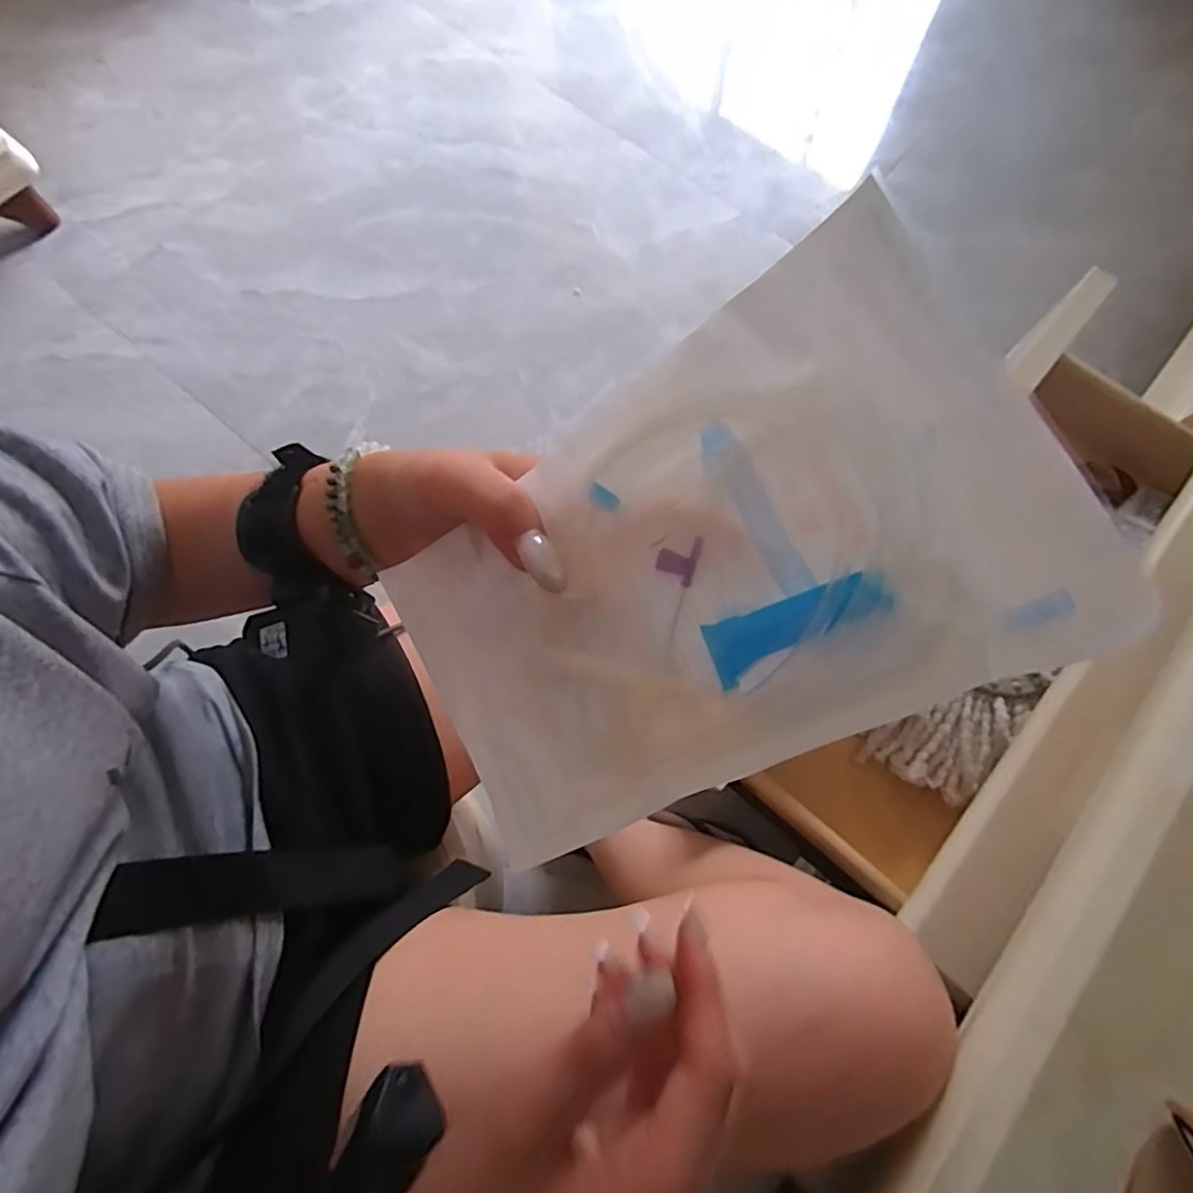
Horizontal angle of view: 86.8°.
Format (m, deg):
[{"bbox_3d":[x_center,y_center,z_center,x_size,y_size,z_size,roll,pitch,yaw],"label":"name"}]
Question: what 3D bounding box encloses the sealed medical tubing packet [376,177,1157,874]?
[{"bbox_3d":[0.018,0.001,0.189,0.199,0.012,0.113,-33,76,30],"label":"sealed medical tubing packet"}]

